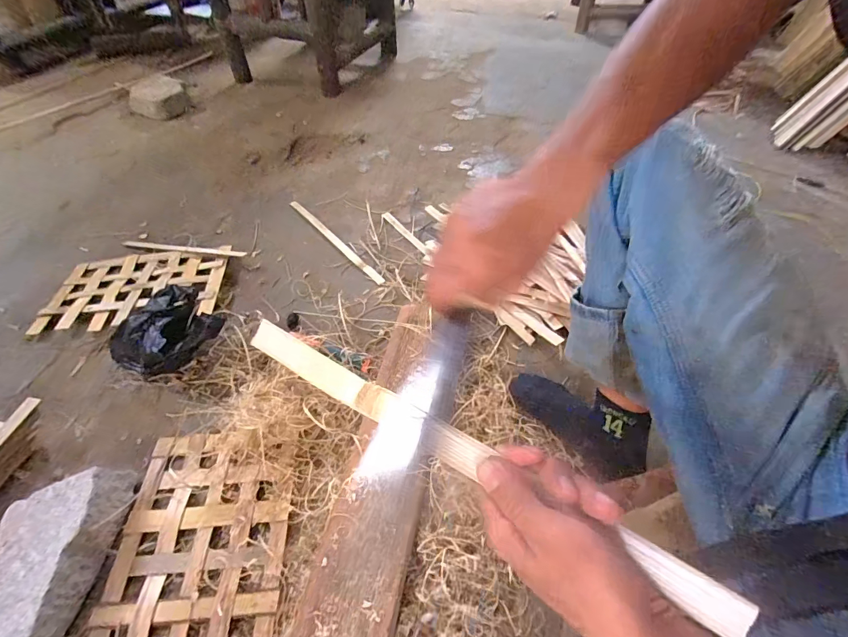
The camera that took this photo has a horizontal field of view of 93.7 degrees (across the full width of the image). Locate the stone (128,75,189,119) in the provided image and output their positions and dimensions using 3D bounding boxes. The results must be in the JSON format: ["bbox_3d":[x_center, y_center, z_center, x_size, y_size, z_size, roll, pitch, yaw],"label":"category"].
[{"bbox_3d":[-1.003,-0.834,1.503,0.202,0.088,0.162,33,56,25],"label":"stone"}]

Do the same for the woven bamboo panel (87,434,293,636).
[{"bbox_3d":[-0.304,0.326,0.539,0.226,0.021,0.346,-3,49,-3],"label":"woven bamboo panel"}]

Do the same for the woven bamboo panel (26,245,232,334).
[{"bbox_3d":[-0.634,-0.072,0.885,0.358,0.020,0.233,-5,49,-2],"label":"woven bamboo panel"}]

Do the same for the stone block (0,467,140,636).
[{"bbox_3d":[-0.495,0.317,0.527,0.125,0.065,0.225,-3,49,-3],"label":"stone block"}]

